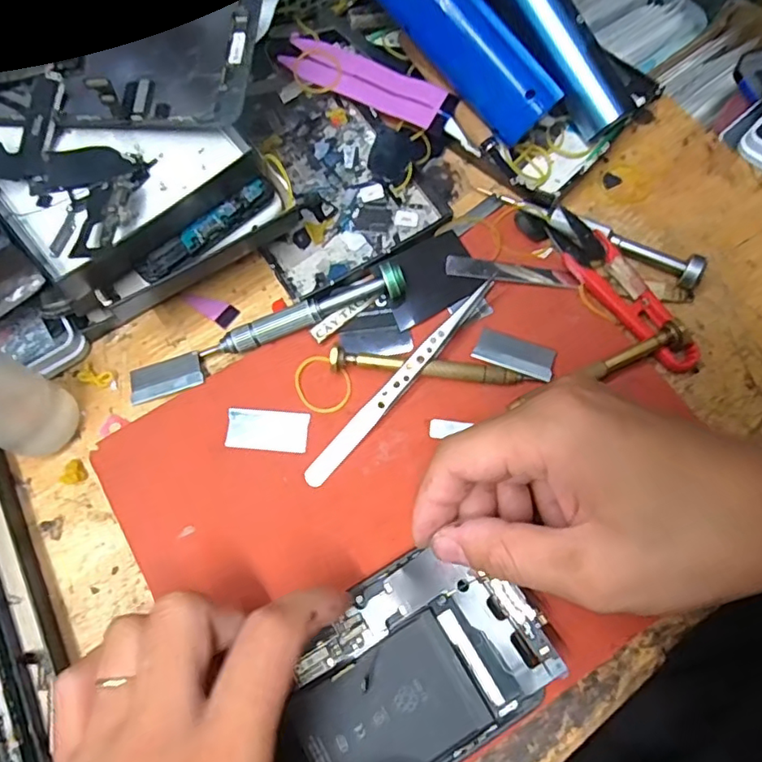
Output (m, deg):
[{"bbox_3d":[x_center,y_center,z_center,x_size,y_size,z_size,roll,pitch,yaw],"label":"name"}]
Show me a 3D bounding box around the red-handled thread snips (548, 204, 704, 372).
[{"bbox_3d":[0.122,-0.046,0.289,0.025,0.014,0.099,-36,74,-11],"label":"red-handled thread snips"}]

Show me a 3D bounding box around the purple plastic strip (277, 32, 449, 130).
[{"bbox_3d":[-0.011,-0.173,0.325,0.098,0.004,0.027,27,83,10],"label":"purple plastic strip"}]

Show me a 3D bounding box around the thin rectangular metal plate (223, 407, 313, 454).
[{"bbox_3d":[-0.054,0.023,0.273,0.039,0.004,0.019,5,71,3],"label":"thin rectangular metal plate"}]

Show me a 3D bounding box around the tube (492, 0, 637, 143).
[{"bbox_3d":[0.083,-0.200,0.305,0.022,0.025,0.148,-37,94,-11],"label":"tube"}]

